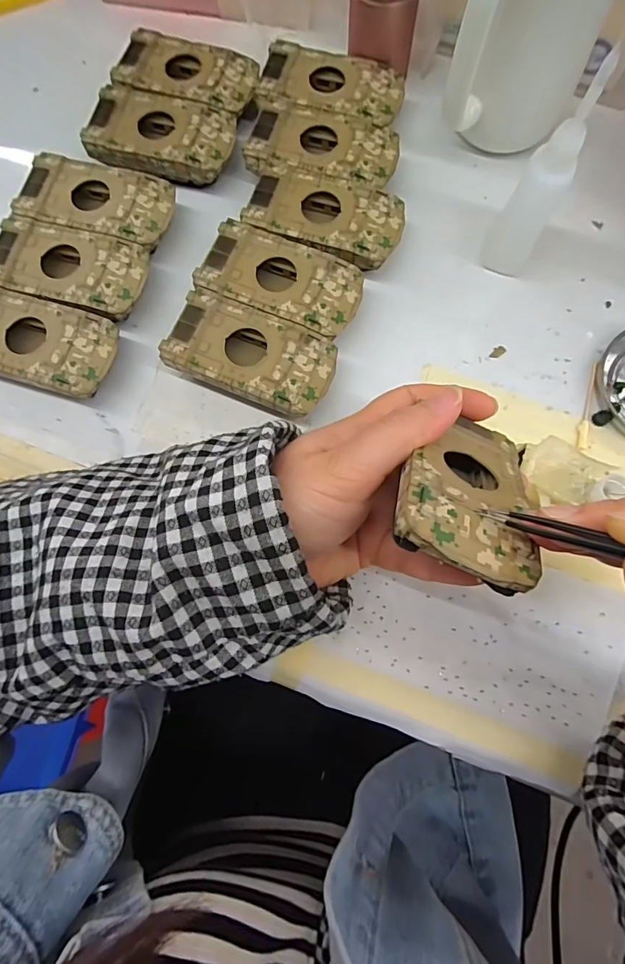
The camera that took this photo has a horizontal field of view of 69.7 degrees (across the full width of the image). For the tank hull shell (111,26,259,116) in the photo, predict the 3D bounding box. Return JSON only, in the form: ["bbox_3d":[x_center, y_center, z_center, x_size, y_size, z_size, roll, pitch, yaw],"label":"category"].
[{"bbox_3d":[-0.086,-0.283,0.319,0.093,0.023,0.052,17,78,5],"label":"tank hull shell"}]

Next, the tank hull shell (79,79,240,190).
[{"bbox_3d":[-0.101,-0.233,0.303,0.093,0.016,0.052,16,78,5],"label":"tank hull shell"}]

